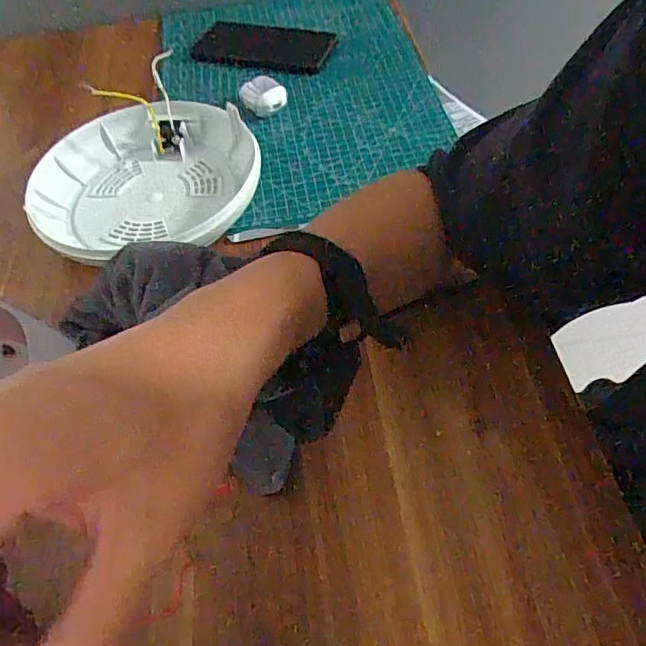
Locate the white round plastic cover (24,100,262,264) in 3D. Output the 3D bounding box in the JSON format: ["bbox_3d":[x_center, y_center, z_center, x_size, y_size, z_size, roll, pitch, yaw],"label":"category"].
[{"bbox_3d":[-0.159,-0.129,0.497,0.199,0.041,0.190,-2,53,3],"label":"white round plastic cover"}]

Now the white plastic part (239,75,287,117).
[{"bbox_3d":[-0.062,-0.235,0.577,0.045,0.029,0.031,-13,53,-5],"label":"white plastic part"}]

